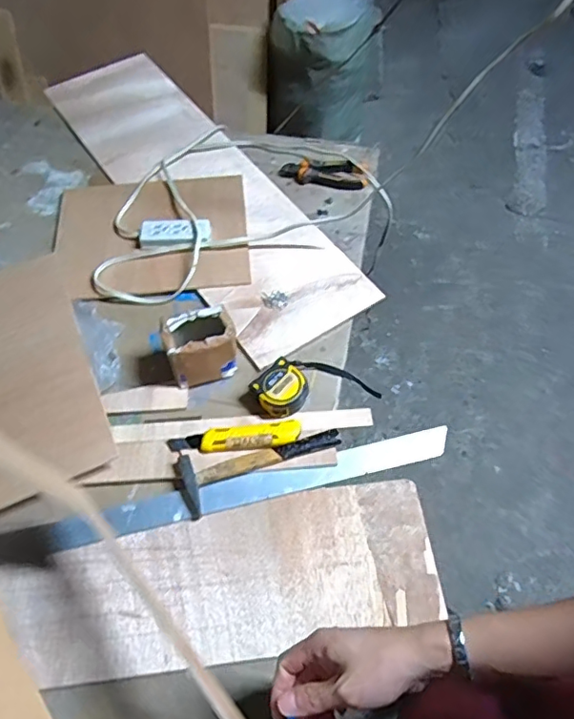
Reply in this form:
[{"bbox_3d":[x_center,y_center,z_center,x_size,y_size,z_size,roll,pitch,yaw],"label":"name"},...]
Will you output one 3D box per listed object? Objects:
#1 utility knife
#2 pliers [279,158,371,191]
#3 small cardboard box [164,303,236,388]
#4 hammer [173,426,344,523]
[{"bbox_3d":[-0.066,0.104,0.714,0.167,0.019,0.033,-6,59,-4],"label":"utility knife"},{"bbox_3d":[0.066,-0.332,0.983,0.155,0.016,0.053,8,59,5],"label":"pliers"},{"bbox_3d":[-0.115,-0.016,0.747,0.087,0.082,0.069,-16,60,-10],"label":"small cardboard box"},{"bbox_3d":[-0.039,0.120,0.703,0.207,0.023,0.073,-24,62,-14],"label":"hammer"}]

